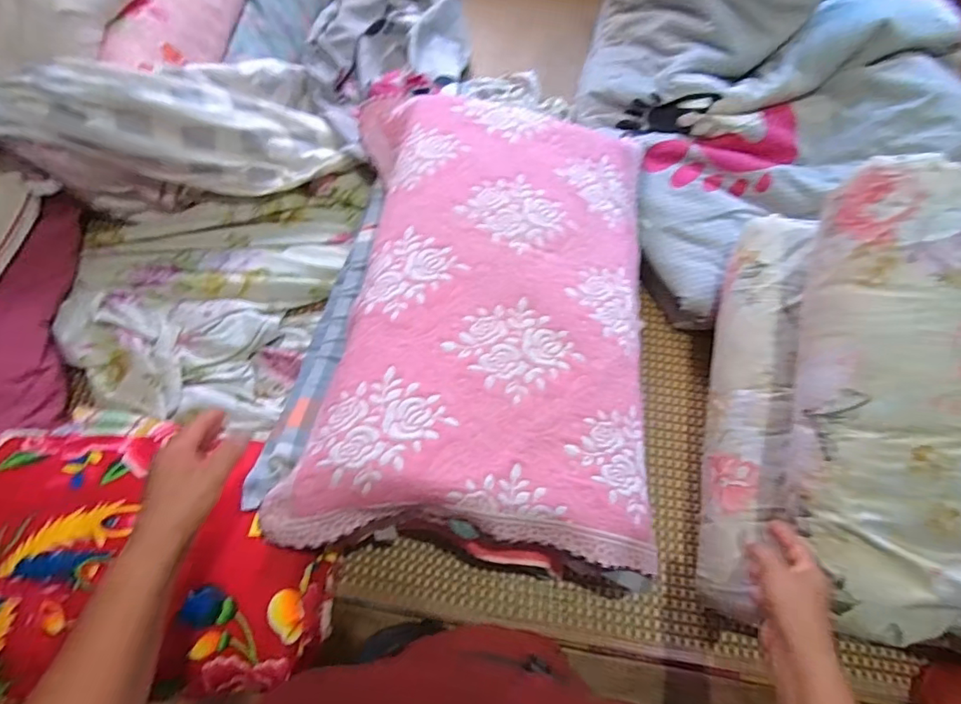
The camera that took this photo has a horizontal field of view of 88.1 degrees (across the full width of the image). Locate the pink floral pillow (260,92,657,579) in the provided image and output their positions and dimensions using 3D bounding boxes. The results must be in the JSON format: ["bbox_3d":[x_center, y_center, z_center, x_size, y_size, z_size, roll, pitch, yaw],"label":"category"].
[{"bbox_3d":[0.015,-0.087,0.647,0.406,0.086,0.638,4,64,2],"label":"pink floral pillow"}]

